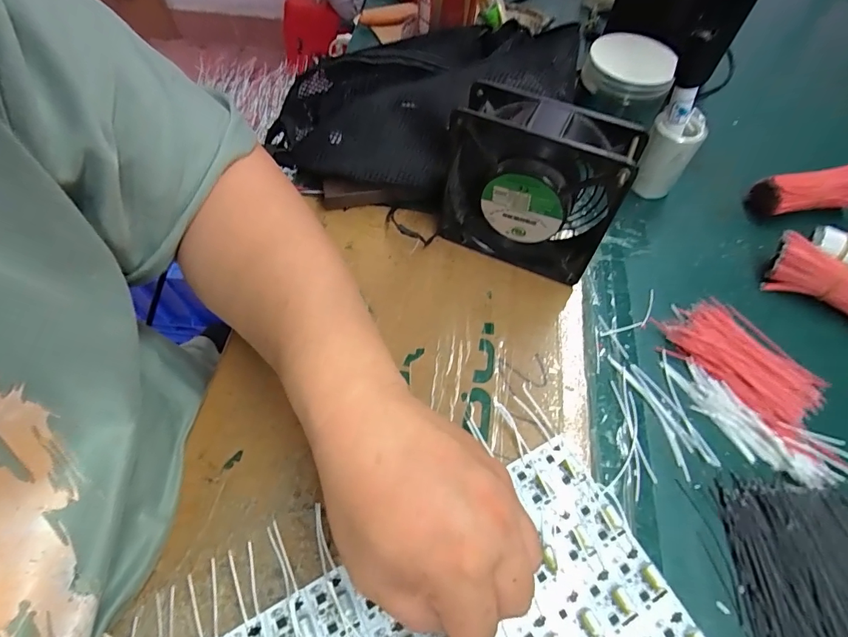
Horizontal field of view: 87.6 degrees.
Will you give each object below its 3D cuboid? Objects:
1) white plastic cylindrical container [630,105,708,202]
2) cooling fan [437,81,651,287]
[{"bbox_3d":[0.214,-0.143,0.397,0.040,0.074,0.037,31,63,15],"label":"white plastic cylindrical container"},{"bbox_3d":[0.076,-0.093,0.324,0.119,0.123,0.042,22,61,11],"label":"cooling fan"}]

